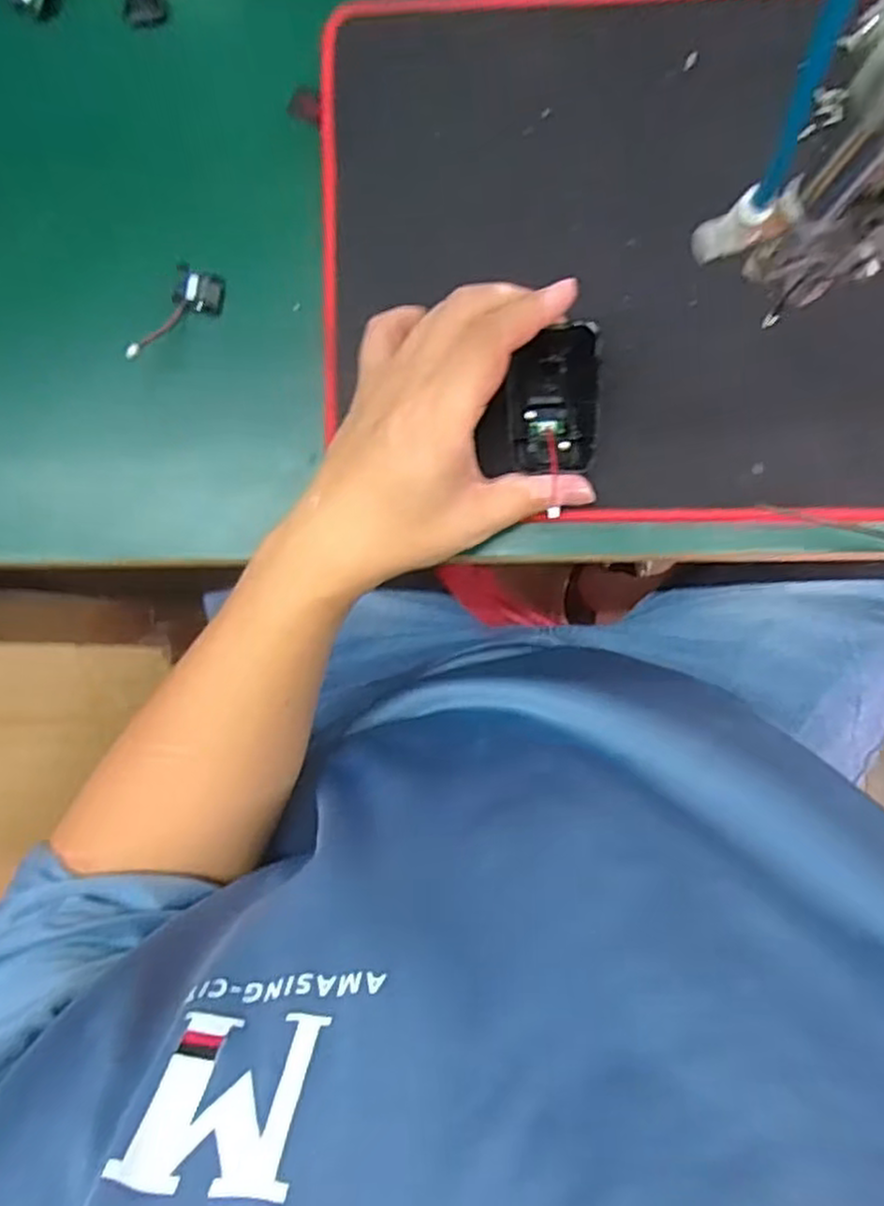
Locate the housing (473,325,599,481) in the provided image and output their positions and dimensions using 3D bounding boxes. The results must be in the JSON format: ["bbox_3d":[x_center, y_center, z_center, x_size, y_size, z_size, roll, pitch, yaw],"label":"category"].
[{"bbox_3d":[0.055,-0.100,0.365,0.044,0.032,0.066,-2,91,2],"label":"housing"}]

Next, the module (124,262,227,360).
[{"bbox_3d":[-0.141,-0.153,0.386,0.024,0.016,0.067,43,78,1],"label":"module"}]

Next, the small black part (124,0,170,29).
[{"bbox_3d":[-0.154,-0.315,0.381,0.023,0.006,0.026,-5,92,4],"label":"small black part"}]

